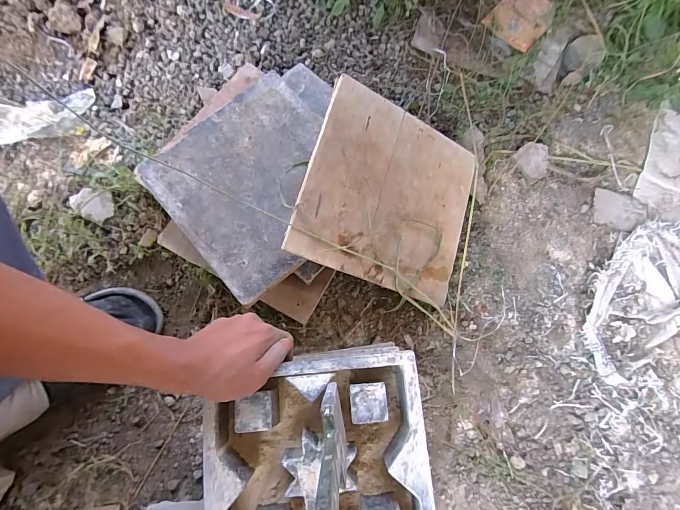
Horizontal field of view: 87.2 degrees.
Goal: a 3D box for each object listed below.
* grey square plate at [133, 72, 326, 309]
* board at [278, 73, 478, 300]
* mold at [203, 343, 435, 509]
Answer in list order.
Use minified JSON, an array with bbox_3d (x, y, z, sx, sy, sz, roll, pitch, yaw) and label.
[{"bbox_3d":[-0.112,-0.098,0.492,0.246,0.016,0.240,-40,80,-8],"label":"grey square plate"},{"bbox_3d":[0.073,-0.078,0.487,0.247,0.008,0.237,20,81,-24],"label":"board"},{"bbox_3d":[-0.023,0.224,0.387,0.224,0.063,0.221,-5,77,-1],"label":"mold"}]

